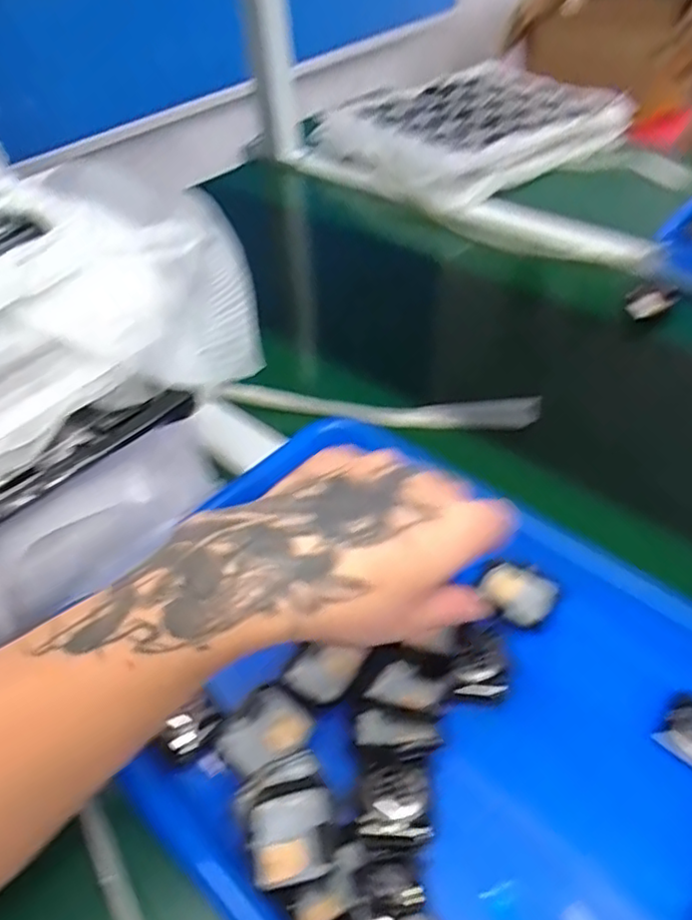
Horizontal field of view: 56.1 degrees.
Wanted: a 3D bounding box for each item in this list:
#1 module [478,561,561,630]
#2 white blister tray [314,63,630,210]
[{"bbox_3d":[0.098,0.077,0.371,0.042,0.011,0.033,26,54,29],"label":"module"},{"bbox_3d":[0.163,-0.441,0.859,0.338,0.044,0.268,-32,50,-23],"label":"white blister tray"}]

